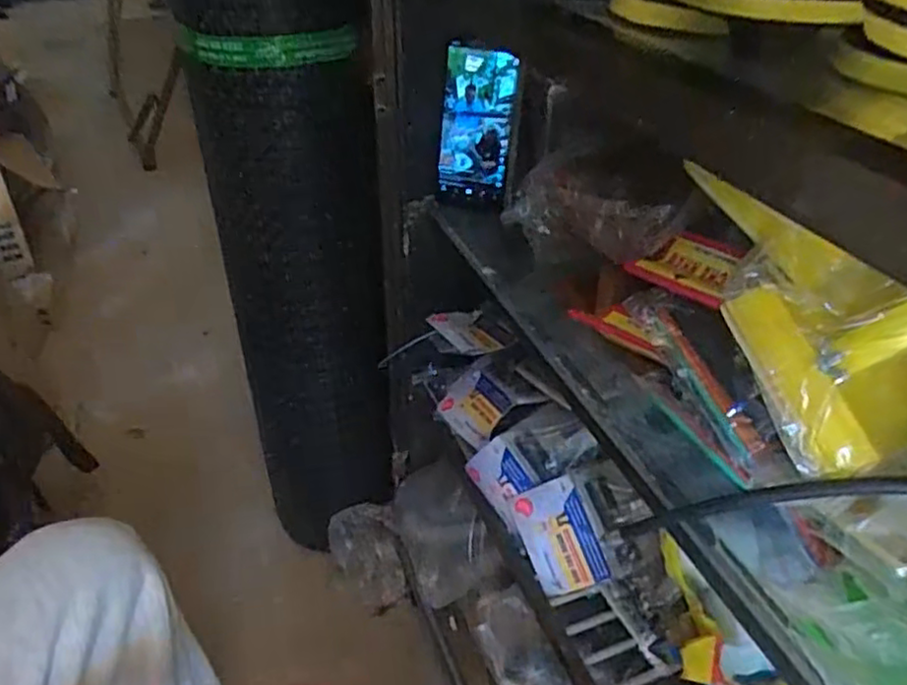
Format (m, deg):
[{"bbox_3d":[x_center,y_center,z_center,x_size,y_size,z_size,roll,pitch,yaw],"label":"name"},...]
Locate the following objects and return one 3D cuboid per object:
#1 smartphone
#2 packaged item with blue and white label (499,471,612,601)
[{"bbox_3d":[0.022,-0.212,0.674,0.076,0.151,0.012,15,29,16],"label":"smartphone"},{"bbox_3d":[0.098,0.187,0.645,0.074,0.010,0.100,-27,72,18],"label":"packaged item with blue and white label"}]

